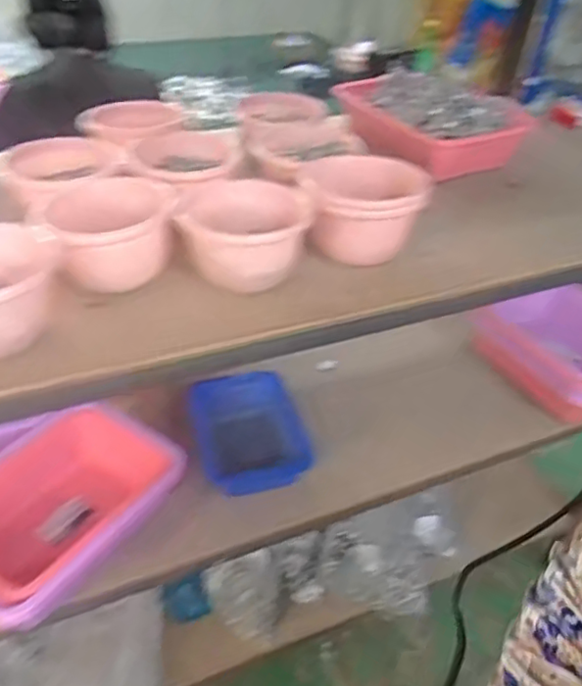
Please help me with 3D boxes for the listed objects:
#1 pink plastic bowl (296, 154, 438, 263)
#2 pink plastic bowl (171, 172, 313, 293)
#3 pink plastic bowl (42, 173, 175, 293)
[{"bbox_3d":[0.087,-0.168,0.774,0.159,0.090,0.137,7,39,4],"label":"pink plastic bowl"},{"bbox_3d":[-0.055,-0.127,0.707,0.149,0.075,0.123,4,39,1],"label":"pink plastic bowl"},{"bbox_3d":[-0.202,-0.130,0.698,0.131,0.079,0.126,2,39,-2],"label":"pink plastic bowl"}]

